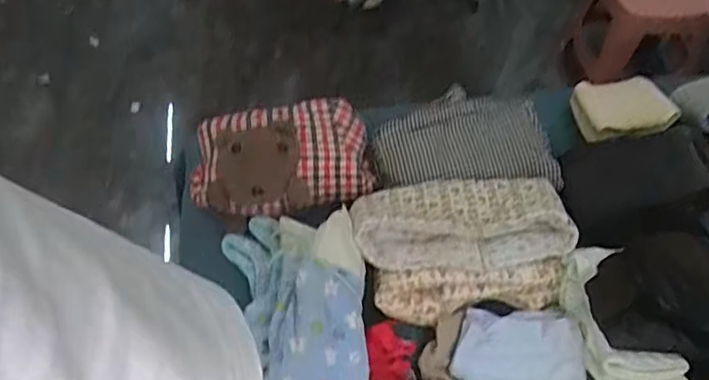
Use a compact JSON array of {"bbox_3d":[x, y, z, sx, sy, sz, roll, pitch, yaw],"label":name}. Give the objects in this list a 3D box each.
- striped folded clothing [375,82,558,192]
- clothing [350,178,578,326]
[{"bbox_3d":[0.180,-0.081,1.063,0.287,0.063,0.180,-2,52,-3],"label":"striped folded clothing"},{"bbox_3d":[0.153,0.070,0.940,0.297,0.100,0.199,-6,53,-6],"label":"clothing"}]

